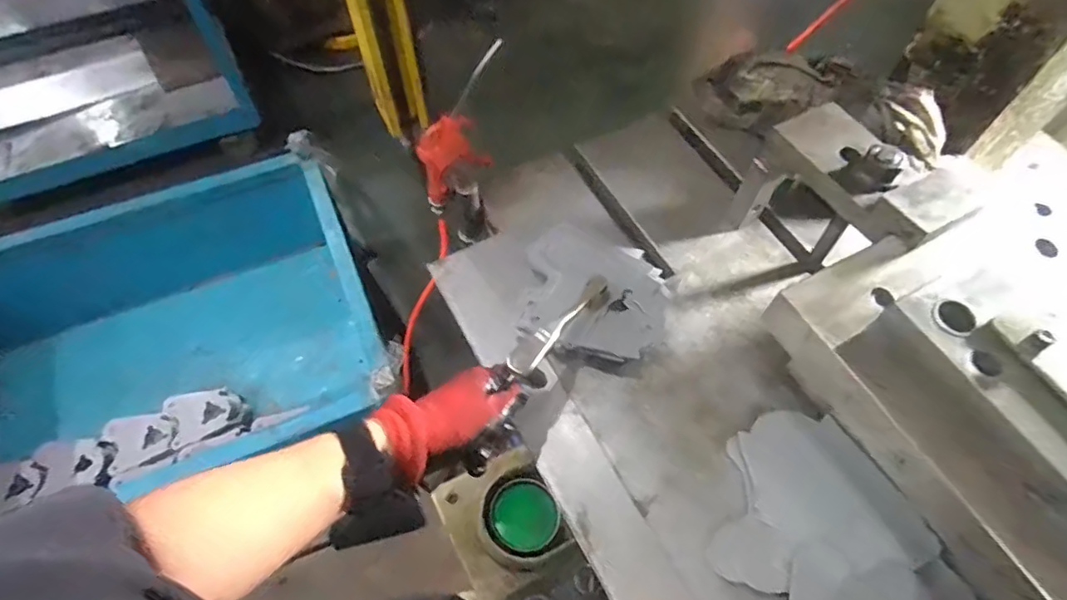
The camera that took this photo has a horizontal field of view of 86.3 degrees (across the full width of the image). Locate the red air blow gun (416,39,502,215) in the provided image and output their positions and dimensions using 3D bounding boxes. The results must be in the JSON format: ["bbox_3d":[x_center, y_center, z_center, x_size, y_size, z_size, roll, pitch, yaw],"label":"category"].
[{"bbox_3d":[-0.087,-0.190,0.667,0.101,0.219,0.034,-19,62,-12],"label":"red air blow gun"}]

